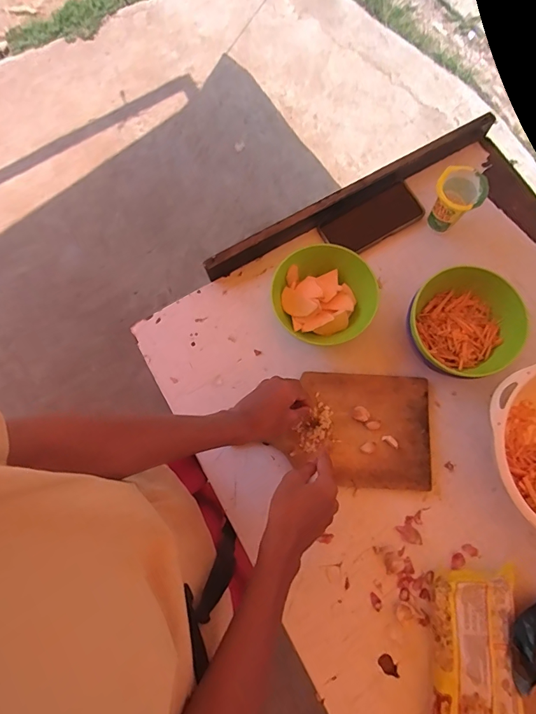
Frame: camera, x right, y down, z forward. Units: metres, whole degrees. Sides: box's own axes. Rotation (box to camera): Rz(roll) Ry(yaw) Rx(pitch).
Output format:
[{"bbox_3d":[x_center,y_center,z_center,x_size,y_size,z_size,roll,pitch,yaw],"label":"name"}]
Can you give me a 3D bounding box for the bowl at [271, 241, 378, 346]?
[{"bbox_3d":[0.084,-0.089,0.626,0.134,0.080,0.141,0,77,1],"label":"bowl"}]

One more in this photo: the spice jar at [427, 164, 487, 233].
[{"bbox_3d":[0.285,-0.237,0.639,0.070,0.097,0.059,36,81,10],"label":"spice jar"}]

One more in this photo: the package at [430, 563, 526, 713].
[{"bbox_3d":[0.259,0.388,0.518,0.106,0.049,0.226,4,77,4],"label":"package"}]

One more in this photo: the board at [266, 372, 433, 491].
[{"bbox_3d":[0.134,0.106,0.606,0.209,0.021,0.161,4,74,-1],"label":"board"}]

